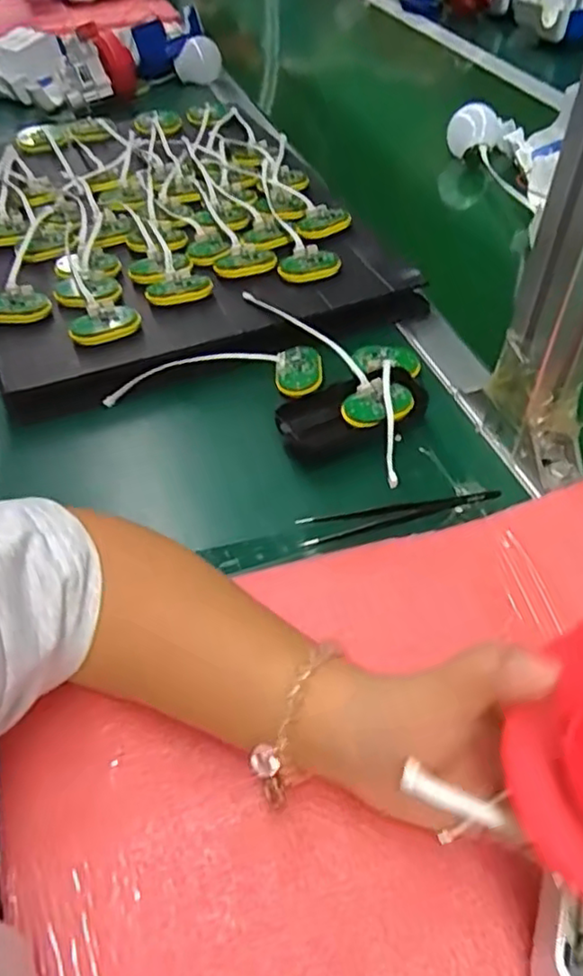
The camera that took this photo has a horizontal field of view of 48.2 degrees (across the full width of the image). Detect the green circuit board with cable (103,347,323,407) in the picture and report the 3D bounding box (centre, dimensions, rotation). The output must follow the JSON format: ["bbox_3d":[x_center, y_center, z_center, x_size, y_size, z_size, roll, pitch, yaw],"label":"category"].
[{"bbox_3d":[-0.060,-0.084,0.502,0.168,0.017,0.043,-7,49,-5],"label":"green circuit board with cable"}]

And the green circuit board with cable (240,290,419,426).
[{"bbox_3d":[0.027,-0.108,0.508,0.049,0.023,0.173,-25,53,-20],"label":"green circuit board with cable"}]

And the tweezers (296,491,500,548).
[{"bbox_3d":[0.071,0.016,0.427,0.130,0.007,0.020,-9,49,-7],"label":"tweezers"}]

